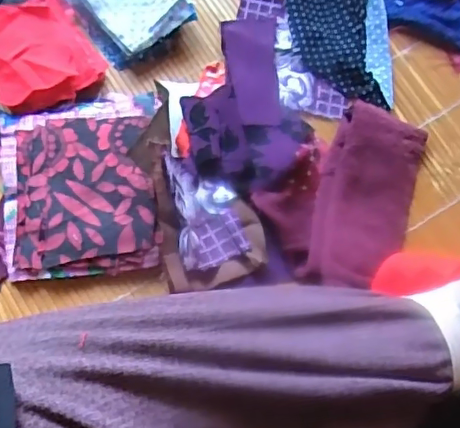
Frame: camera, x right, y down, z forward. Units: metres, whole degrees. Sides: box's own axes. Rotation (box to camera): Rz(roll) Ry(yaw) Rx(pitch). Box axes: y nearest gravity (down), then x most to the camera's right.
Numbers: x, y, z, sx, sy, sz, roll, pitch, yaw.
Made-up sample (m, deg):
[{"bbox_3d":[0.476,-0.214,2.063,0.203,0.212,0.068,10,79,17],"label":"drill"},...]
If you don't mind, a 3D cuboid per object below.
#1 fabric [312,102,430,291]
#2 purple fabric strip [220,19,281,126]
[{"bbox_3d":[0.103,-0.012,0.415,0.071,0.033,0.137,14,67,2],"label":"fabric"},{"bbox_3d":[0.017,-0.114,0.440,0.043,0.008,0.097,-1,73,-7],"label":"purple fabric strip"}]

